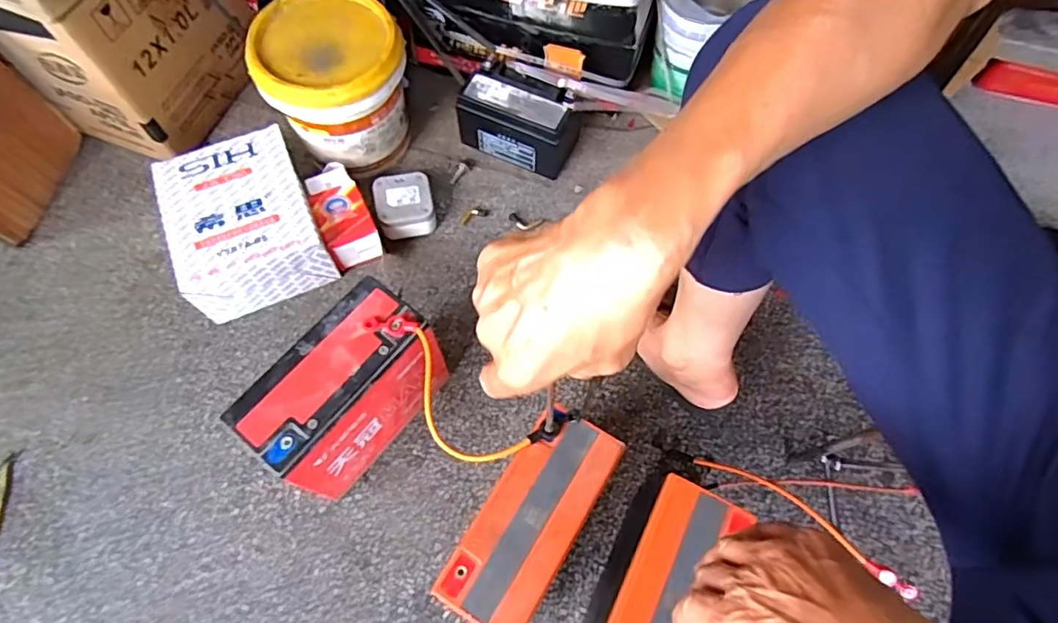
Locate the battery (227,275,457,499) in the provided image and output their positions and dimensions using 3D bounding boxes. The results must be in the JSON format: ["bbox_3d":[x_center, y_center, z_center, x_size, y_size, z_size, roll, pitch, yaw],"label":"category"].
[{"bbox_3d":[-0.172,0.087,0.576,0.091,0.174,0.183,37,70,15],"label":"battery"}]

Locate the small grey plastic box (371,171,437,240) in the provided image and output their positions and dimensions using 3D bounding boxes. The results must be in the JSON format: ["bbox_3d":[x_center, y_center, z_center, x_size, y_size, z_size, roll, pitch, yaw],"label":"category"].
[{"bbox_3d":[-0.160,-0.134,0.746,0.073,0.050,0.077,-13,66,-7],"label":"small grey plastic box"}]

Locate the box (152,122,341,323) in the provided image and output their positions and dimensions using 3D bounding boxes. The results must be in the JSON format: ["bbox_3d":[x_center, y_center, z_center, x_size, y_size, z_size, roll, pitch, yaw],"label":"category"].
[{"bbox_3d":[-0.345,-0.109,0.708,0.156,0.097,0.188,-22,67,-11],"label":"box"}]

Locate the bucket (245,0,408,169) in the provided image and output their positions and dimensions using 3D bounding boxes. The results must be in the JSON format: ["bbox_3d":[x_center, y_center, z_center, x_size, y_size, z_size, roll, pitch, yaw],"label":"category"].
[{"bbox_3d":[-0.240,-0.287,0.723,0.163,0.141,0.166,0,65,-1],"label":"bucket"}]

